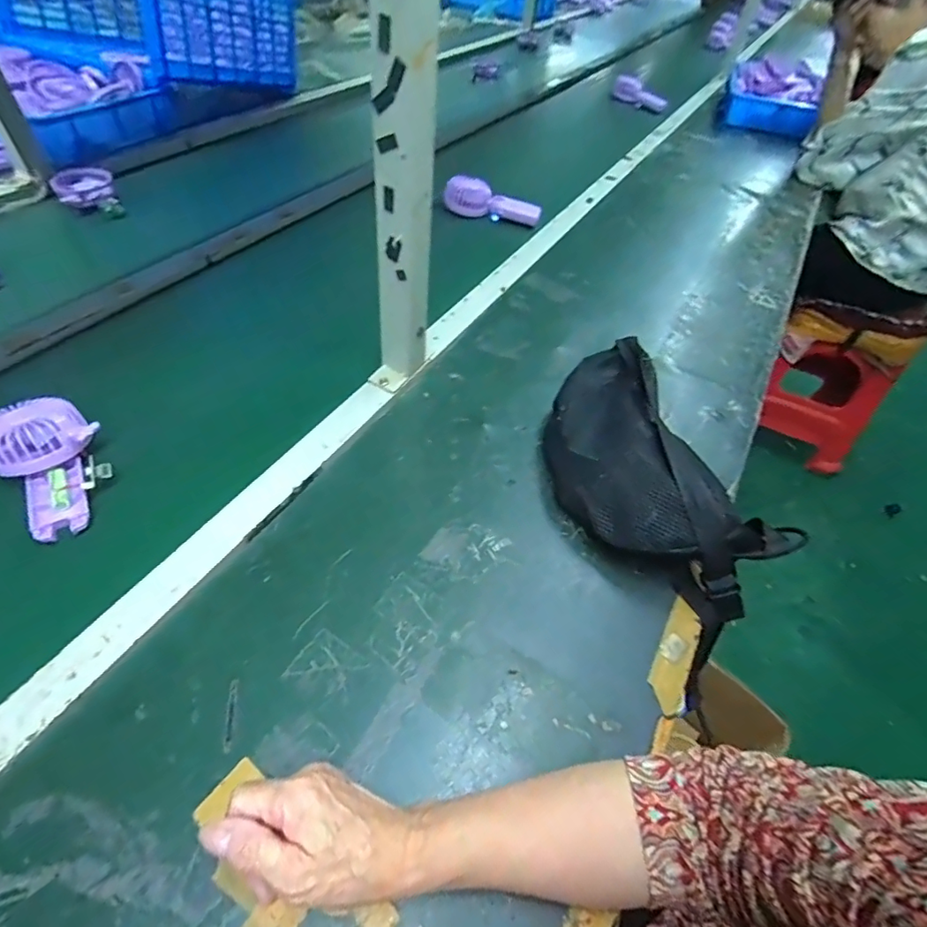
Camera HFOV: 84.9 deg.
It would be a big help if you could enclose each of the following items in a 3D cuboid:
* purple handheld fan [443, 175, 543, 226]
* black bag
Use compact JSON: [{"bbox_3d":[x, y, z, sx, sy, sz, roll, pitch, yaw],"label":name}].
[{"bbox_3d":[0.053,-0.486,0.948,0.185,0.054,0.045,9,49,2],"label":"purple handheld fan"},{"bbox_3d":[0.190,0.041,0.510,0.155,0.135,0.365,-14,64,-17],"label":"black bag"}]

